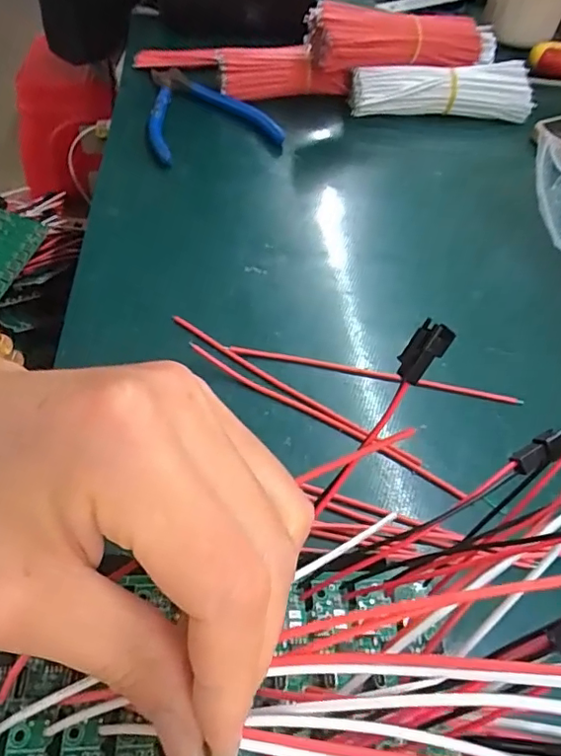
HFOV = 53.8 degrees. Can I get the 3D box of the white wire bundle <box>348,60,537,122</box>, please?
[{"bbox_3d":[0.129,-0.234,0.450,0.145,0.032,0.036,3,49,-2],"label":"white wire bundle"}]

